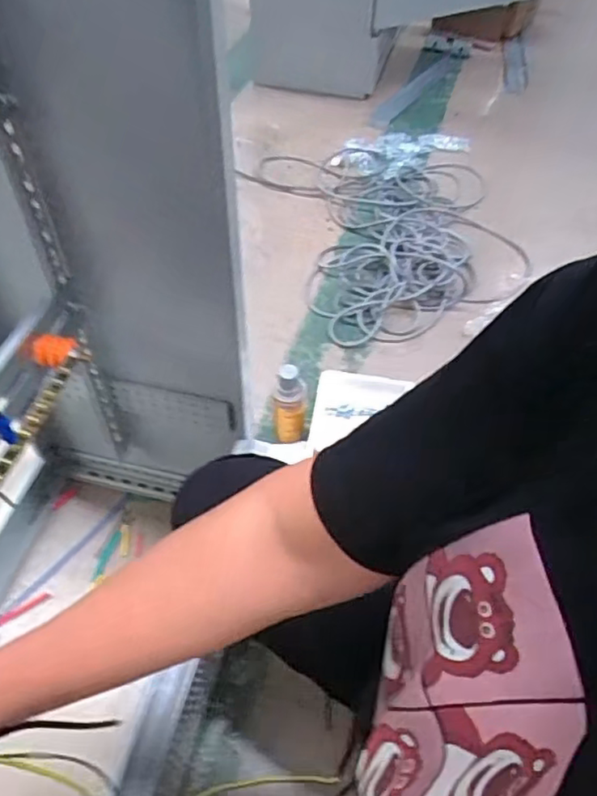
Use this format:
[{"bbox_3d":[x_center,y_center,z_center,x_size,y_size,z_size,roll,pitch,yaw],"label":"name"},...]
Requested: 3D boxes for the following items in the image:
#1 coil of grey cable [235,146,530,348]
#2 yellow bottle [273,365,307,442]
[{"bbox_3d":[0.240,-0.440,1.530,0.638,0.055,0.691,-20,55,-17],"label":"coil of grey cable"},{"bbox_3d":[-0.017,0.018,1.044,0.055,0.172,0.045,5,51,1],"label":"yellow bottle"}]

